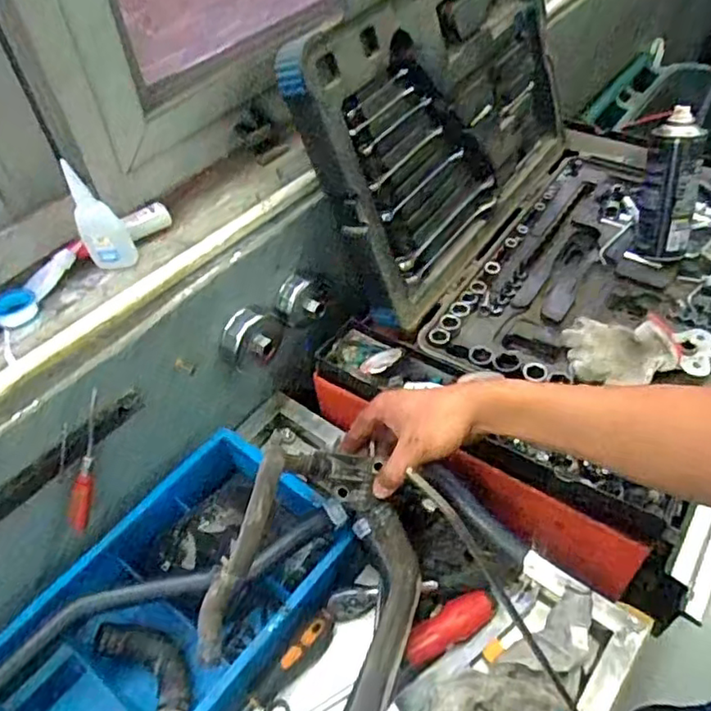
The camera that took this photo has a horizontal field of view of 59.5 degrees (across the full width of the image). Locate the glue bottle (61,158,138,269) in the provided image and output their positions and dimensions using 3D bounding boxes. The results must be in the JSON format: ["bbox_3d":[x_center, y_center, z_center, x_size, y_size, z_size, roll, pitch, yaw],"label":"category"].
[{"bbox_3d":[-0.237,-0.126,0.570,0.042,0.095,0.028,4,49,9],"label":"glue bottle"}]

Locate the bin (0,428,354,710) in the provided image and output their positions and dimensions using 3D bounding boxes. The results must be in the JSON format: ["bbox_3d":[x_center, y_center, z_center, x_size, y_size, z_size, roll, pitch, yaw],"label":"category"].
[{"bbox_3d":[-0.184,0.259,0.619,0.208,0.115,0.342,27,56,26],"label":"bin"}]

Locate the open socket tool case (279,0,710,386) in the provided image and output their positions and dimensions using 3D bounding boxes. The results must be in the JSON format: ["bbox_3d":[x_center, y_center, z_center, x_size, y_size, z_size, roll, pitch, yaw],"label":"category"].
[{"bbox_3d":[0.321,-0.269,0.783,0.518,0.335,0.612,22,54,23],"label":"open socket tool case"}]

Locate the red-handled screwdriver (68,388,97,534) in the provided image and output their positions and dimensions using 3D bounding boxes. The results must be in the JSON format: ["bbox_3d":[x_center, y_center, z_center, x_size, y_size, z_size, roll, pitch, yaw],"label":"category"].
[{"bbox_3d":[-0.256,0.102,0.594,0.014,0.140,0.019,14,11,17],"label":"red-handled screwdriver"}]

